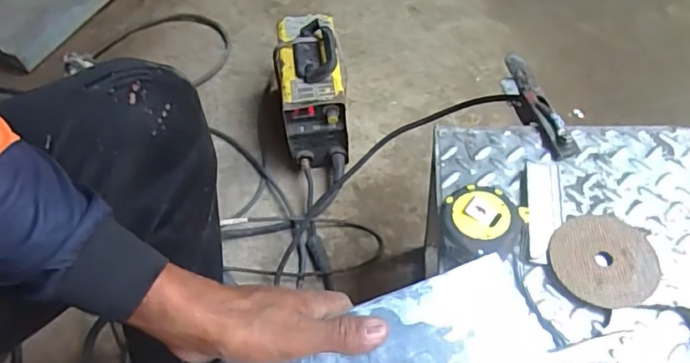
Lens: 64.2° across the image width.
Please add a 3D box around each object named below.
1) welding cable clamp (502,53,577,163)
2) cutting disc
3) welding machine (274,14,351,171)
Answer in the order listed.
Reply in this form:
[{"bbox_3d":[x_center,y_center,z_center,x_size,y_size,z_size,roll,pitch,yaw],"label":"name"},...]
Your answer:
[{"bbox_3d":[0.228,-0.086,0.668,0.027,0.063,0.169,-13,54,-4],"label":"welding cable clamp"},{"bbox_3d":[0.254,0.075,0.533,0.106,0.008,0.094,-22,54,-15],"label":"cutting disc"},{"bbox_3d":[-0.060,-0.159,0.975,0.109,0.194,0.214,-10,53,-2],"label":"welding machine"}]

